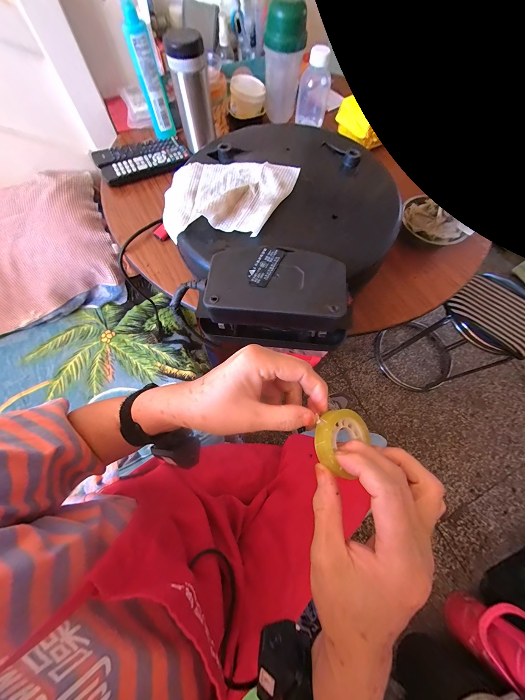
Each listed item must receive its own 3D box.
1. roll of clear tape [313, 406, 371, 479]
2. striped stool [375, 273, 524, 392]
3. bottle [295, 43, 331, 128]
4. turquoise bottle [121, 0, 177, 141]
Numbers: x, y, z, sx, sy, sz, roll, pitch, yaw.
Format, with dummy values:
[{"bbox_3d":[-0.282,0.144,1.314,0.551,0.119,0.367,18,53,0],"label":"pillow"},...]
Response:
[{"bbox_3d":[0.069,0.080,0.207,0.054,0.015,0.054,13,69,-31],"label":"roll of clear tape"},{"bbox_3d":[0.771,-0.044,0.989,0.355,0.500,0.328,-13,70,-7],"label":"striped stool"},{"bbox_3d":[0.115,-0.581,0.540,0.068,0.129,0.050,10,69,1],"label":"bottle"},{"bbox_3d":[-0.229,-0.556,0.485,0.047,0.198,0.031,-12,70,-7],"label":"turquoise bottle"}]

